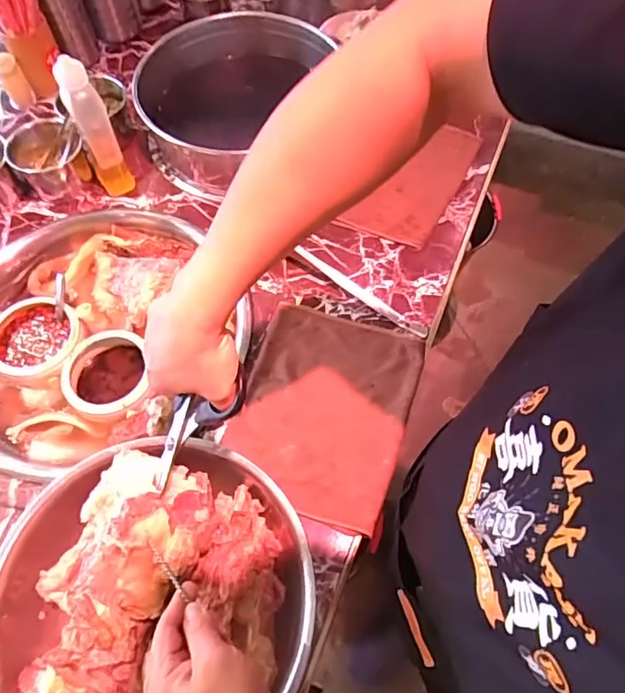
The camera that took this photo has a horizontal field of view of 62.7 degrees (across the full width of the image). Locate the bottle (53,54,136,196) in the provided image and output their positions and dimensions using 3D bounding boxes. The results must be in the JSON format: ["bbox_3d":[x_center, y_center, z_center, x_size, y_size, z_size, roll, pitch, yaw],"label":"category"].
[{"bbox_3d":[-0.321,-0.318,0.767,0.047,0.226,0.037,-24,66,-12],"label":"bottle"}]

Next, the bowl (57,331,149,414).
[{"bbox_3d":[-0.286,0.040,0.715,0.102,0.061,0.123,-12,64,-7],"label":"bowl"}]

